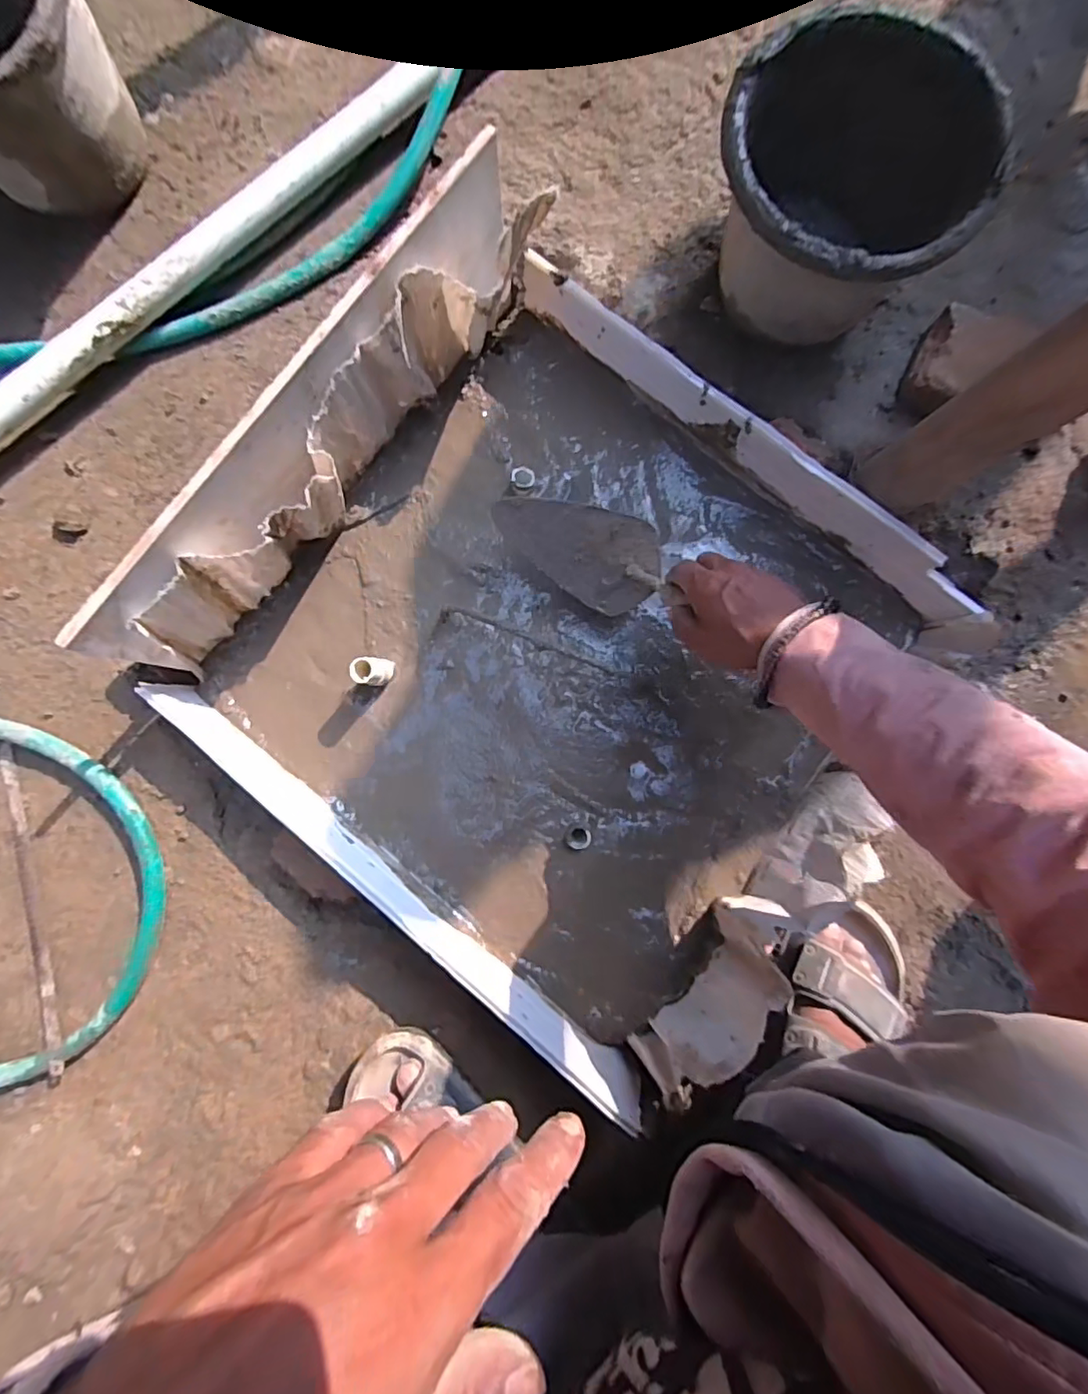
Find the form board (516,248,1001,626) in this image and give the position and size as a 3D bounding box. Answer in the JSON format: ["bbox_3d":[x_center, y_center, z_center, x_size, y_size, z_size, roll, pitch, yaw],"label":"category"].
[{"bbox_3d":[0.190,-0.246,0.554,0.528,0.072,0.022,40,84,3],"label":"form board"}]

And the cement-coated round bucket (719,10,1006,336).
[{"bbox_3d":[0.264,-0.441,0.534,0.215,0.160,0.234,37,84,3],"label":"cement-coated round bucket"}]

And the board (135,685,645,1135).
[{"bbox_3d":[-0.134,0.168,0.503,0.545,0.067,0.011,39,101,5],"label":"board"}]

